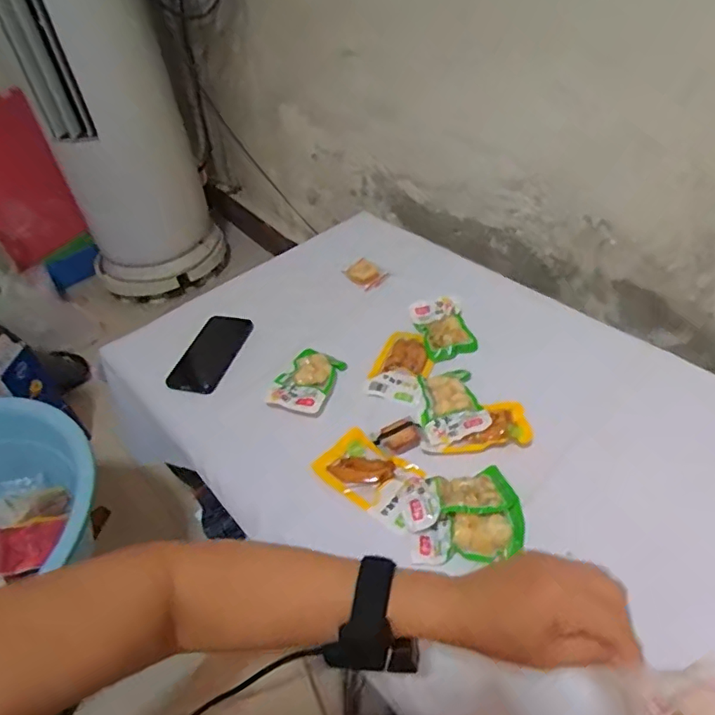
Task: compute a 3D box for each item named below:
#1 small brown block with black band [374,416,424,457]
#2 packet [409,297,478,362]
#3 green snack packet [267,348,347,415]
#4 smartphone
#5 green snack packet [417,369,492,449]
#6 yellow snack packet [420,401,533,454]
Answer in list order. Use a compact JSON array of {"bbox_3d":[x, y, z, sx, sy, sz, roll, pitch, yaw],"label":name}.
[{"bbox_3d":[0.053,0.097,0.686,0.059,0.013,0.042,-21,46,-15],"label":"small brown block with black band"},{"bbox_3d":[0.127,-0.051,0.832,0.078,0.024,0.122,-12,44,-6],"label":"packet"},{"bbox_3d":[-0.071,0.035,0.770,0.075,0.028,0.111,17,49,22],"label":"green snack packet"},{"bbox_3d":[-0.222,-0.008,0.832,0.076,0.014,0.150,9,46,16],"label":"smartphone"},{"bbox_3d":[0.119,0.058,0.709,0.079,0.023,0.114,-8,44,-2],"label":"green snack packet"},{"bbox_3d":[0.146,0.086,0.677,0.134,0.016,0.064,-11,44,-4],"label":"yellow snack packet"}]

